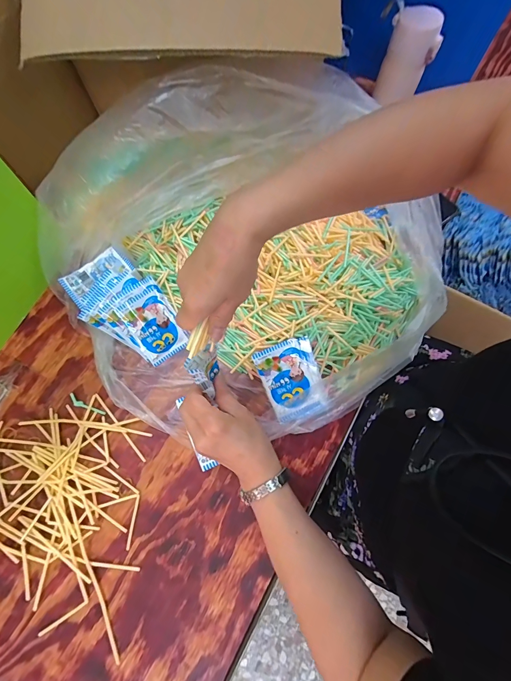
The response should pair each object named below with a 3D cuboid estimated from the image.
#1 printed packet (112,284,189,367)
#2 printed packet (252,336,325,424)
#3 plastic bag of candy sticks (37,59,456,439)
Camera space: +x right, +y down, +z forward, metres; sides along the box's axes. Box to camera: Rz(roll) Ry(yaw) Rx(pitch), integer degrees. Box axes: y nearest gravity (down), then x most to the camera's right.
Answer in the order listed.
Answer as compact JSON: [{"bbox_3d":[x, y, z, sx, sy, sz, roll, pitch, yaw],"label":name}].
[{"bbox_3d":[-0.157,-0.022,0.493,0.067,0.016,0.107,-37,108,-13],"label":"printed packet"},{"bbox_3d":[0.054,0.054,0.472,0.082,0.025,0.107,-24,74,-6],"label":"printed packet"},{"bbox_3d":[-0.015,-0.119,0.441,0.487,0.193,0.475,-36,75,-10],"label":"plastic bag of candy sticks"}]

